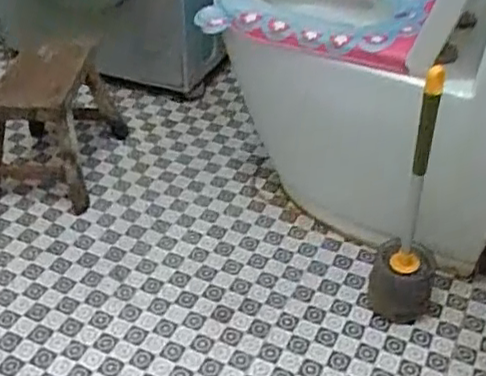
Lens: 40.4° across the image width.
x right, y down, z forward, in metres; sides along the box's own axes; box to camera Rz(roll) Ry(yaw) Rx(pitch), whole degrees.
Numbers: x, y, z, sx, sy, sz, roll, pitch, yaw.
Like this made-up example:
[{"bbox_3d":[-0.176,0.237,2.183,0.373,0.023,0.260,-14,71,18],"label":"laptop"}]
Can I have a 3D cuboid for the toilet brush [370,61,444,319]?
[{"bbox_3d":[0.301,0.022,1.103,0.110,0.472,0.133,10,40,10],"label":"toilet brush"}]

